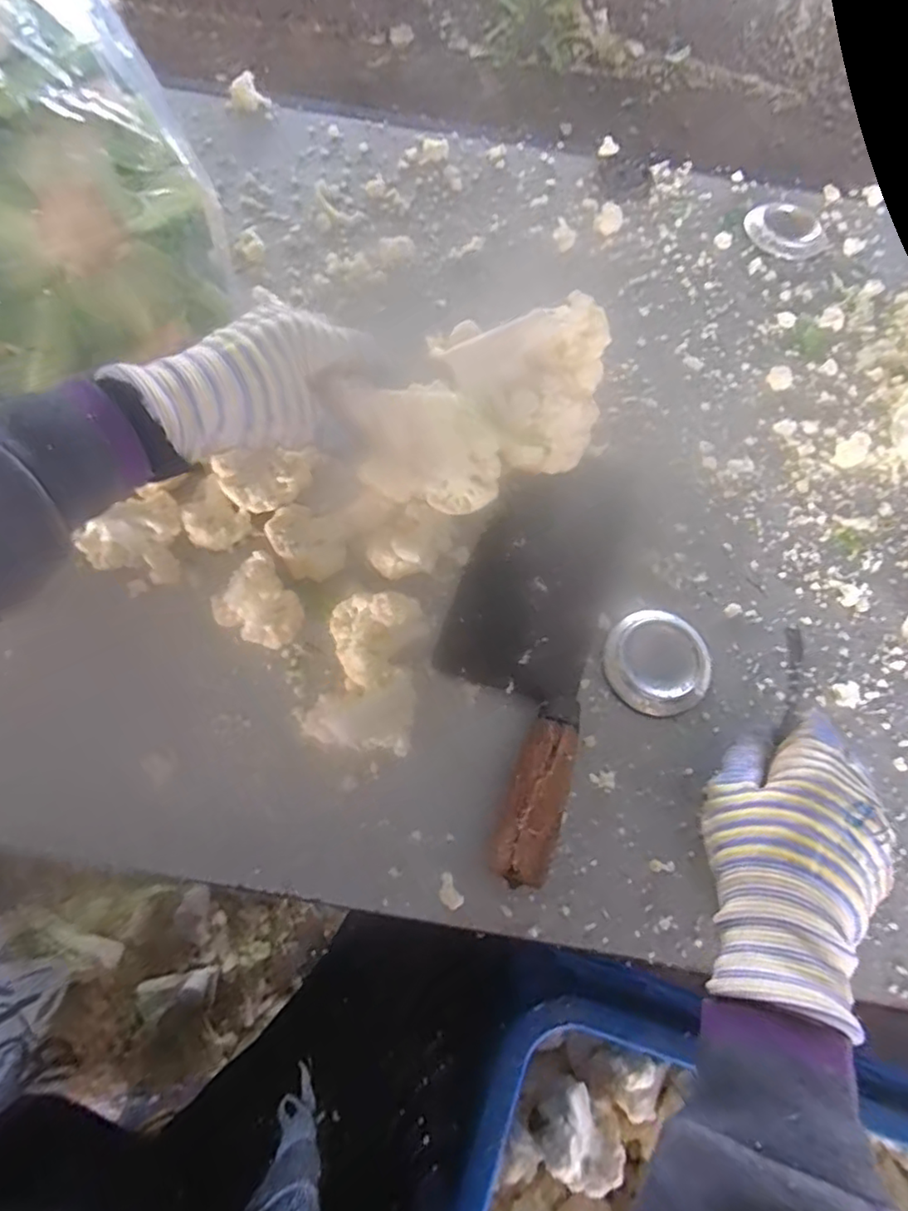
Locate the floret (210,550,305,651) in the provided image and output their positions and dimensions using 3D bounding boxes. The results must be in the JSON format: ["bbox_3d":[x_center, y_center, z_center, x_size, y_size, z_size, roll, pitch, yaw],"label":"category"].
[{"bbox_3d":[-0.111,-0.001,0.355,0.049,0.036,0.044,40,73,11],"label":"floret"}]

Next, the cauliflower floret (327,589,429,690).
[{"bbox_3d":[-0.040,0.019,0.349,0.052,0.033,0.052,1,69,-2],"label":"cauliflower floret"}]

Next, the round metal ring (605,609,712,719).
[{"bbox_3d":[0.120,0.033,0.363,0.059,0.015,0.060,1,69,-2],"label":"round metal ring"}]

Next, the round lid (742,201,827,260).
[{"bbox_3d":[0.265,-0.299,0.493,0.059,0.007,0.059,1,69,-2],"label":"round lid"}]

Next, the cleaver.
[{"bbox_3d":[0.045,0.012,0.360,0.095,0.028,0.257,21,70,5],"label":"cleaver"}]

